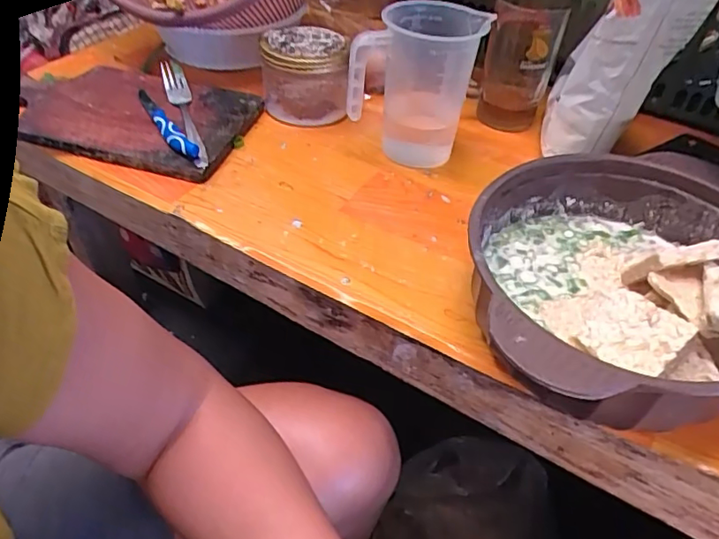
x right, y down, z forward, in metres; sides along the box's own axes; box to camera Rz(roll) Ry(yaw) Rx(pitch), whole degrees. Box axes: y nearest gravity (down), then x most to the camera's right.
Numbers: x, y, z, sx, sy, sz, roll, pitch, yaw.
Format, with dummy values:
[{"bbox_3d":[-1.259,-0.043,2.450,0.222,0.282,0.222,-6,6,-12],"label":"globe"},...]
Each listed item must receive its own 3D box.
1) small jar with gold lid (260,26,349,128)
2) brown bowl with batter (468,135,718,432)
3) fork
[{"bbox_3d":[-0.058,-0.209,0.596,0.092,0.076,0.081,-5,45,-9],"label":"small jar with gold lid"},{"bbox_3d":[0.172,0.006,0.366,0.201,0.071,0.206,2,45,-2],"label":"brown bowl with batter"},{"bbox_3d":[-0.176,-0.162,0.564,0.023,0.019,0.192,-15,48,-18],"label":"fork"}]

